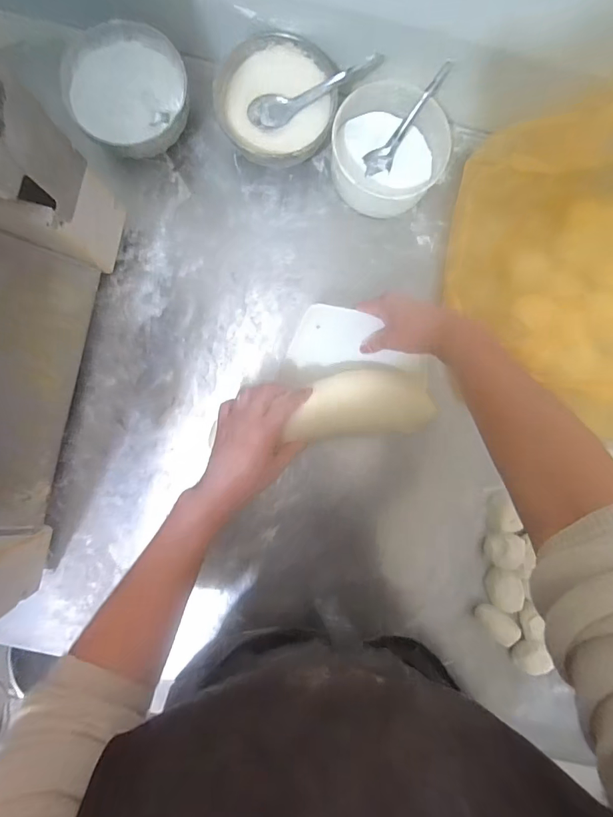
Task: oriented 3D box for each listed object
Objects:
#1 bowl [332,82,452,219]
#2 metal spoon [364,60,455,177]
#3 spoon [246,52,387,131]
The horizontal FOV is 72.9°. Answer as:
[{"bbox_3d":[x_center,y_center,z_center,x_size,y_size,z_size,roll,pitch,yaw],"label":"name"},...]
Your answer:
[{"bbox_3d":[0.093,-0.315,0.512,0.124,0.059,0.123,0,91,-2],"label":"bowl"},{"bbox_3d":[0.122,-0.347,0.504,0.031,0.017,0.137,42,120,-2],"label":"metal spoon"},{"bbox_3d":[0.009,-0.367,0.480,0.157,0.017,0.033,-15,91,13],"label":"spoon"}]

